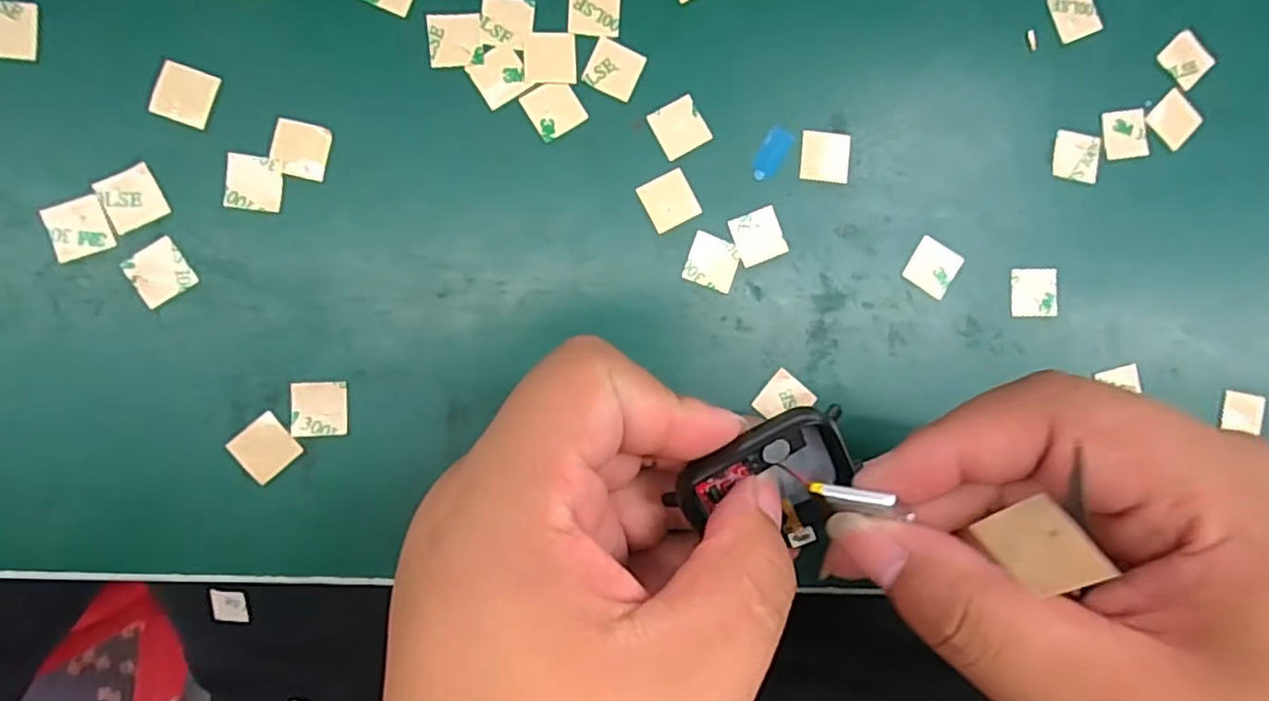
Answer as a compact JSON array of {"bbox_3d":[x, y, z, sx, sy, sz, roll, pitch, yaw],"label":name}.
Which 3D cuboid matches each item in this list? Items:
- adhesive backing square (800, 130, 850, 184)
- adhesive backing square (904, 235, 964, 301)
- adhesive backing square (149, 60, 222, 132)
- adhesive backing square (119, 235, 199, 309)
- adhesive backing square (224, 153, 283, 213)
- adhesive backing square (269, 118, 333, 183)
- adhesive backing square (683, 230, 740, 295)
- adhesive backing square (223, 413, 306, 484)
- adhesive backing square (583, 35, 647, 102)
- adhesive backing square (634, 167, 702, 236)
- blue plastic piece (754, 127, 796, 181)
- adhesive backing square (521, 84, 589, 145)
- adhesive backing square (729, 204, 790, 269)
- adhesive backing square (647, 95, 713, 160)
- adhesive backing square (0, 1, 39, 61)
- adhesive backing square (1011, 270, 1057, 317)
[{"bbox_3d":[0.059,-0.060,0.213,0.015,0.004,0.015,3,91,-4],"label":"adhesive backing square"},{"bbox_3d":[0.095,-0.026,0.217,0.015,0.004,0.016,31,92,-3],"label":"adhesive backing square"},{"bbox_3d":[-0.125,-0.071,0.191,0.015,0.004,0.016,18,88,-15],"label":"adhesive backing square"},{"bbox_3d":[-0.132,-0.021,0.190,0.014,0.004,0.015,-35,95,-11],"label":"adhesive backing square"},{"bbox_3d":[-0.107,-0.047,0.193,0.015,0.004,0.015,7,91,-8],"label":"adhesive backing square"},{"bbox_3d":[-0.095,-0.057,0.195,0.015,0.004,0.016,12,89,-10],"label":"adhesive backing square"},{"bbox_3d":[0.024,-0.027,0.208,0.015,0.004,0.015,19,88,-6],"label":"adhesive backing square"},{"bbox_3d":[-0.104,0.027,0.193,0.016,0.004,0.015,-42,95,-4],"label":"adhesive backing square"},{"bbox_3d":[-0.006,-0.084,0.205,0.015,0.004,0.015,24,87,-6],"label":"adhesive backing square"},{"bbox_3d":[0.011,-0.045,0.207,0.015,0.004,0.016,-27,90,-7],"label":"adhesive backing square"},{"bbox_3d":[0.042,-0.061,0.210,0.008,0.004,0.018,33,86,-6],"label":"blue plastic piece"},{"bbox_3d":[-0.024,-0.072,0.203,0.015,0.004,0.016,-35,95,-6],"label":"adhesive backing square"},{"bbox_3d":[0.038,-0.035,0.209,0.015,0.004,0.015,-22,92,-6],"label":"adhesive backing square"},{"bbox_3d":[0.014,-0.068,0.208,0.015,0.004,0.015,-29,94,-7],"label":"adhesive backing square"},{"bbox_3d":[-0.171,-0.087,0.186,0.015,0.004,0.016,0,87,-11],"label":"adhesive backing square"},{"bbox_3d":[0.129,-0.019,0.221,0.015,0.004,0.016,-2,88,-4],"label":"adhesive backing square"}]

